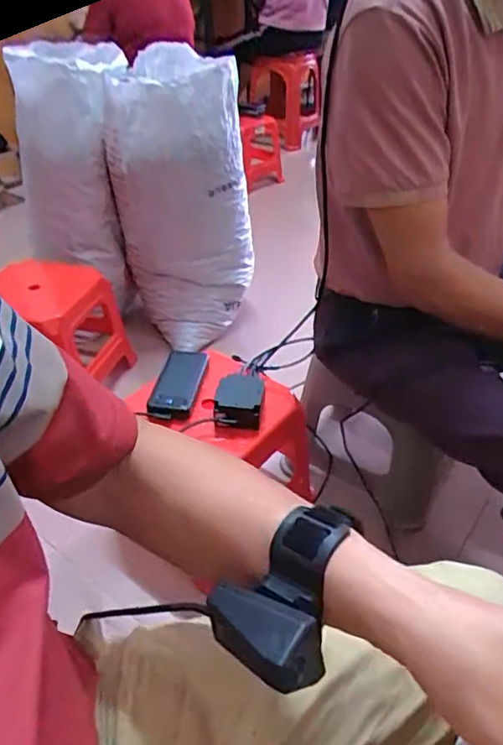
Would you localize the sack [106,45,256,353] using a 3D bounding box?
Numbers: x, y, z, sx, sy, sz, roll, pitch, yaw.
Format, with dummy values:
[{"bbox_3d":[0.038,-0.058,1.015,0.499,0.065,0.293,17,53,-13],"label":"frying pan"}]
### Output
[{"bbox_3d":[-0.181,-0.434,1.418,0.324,0.640,0.299,-9,39,-12],"label":"sack"}]

